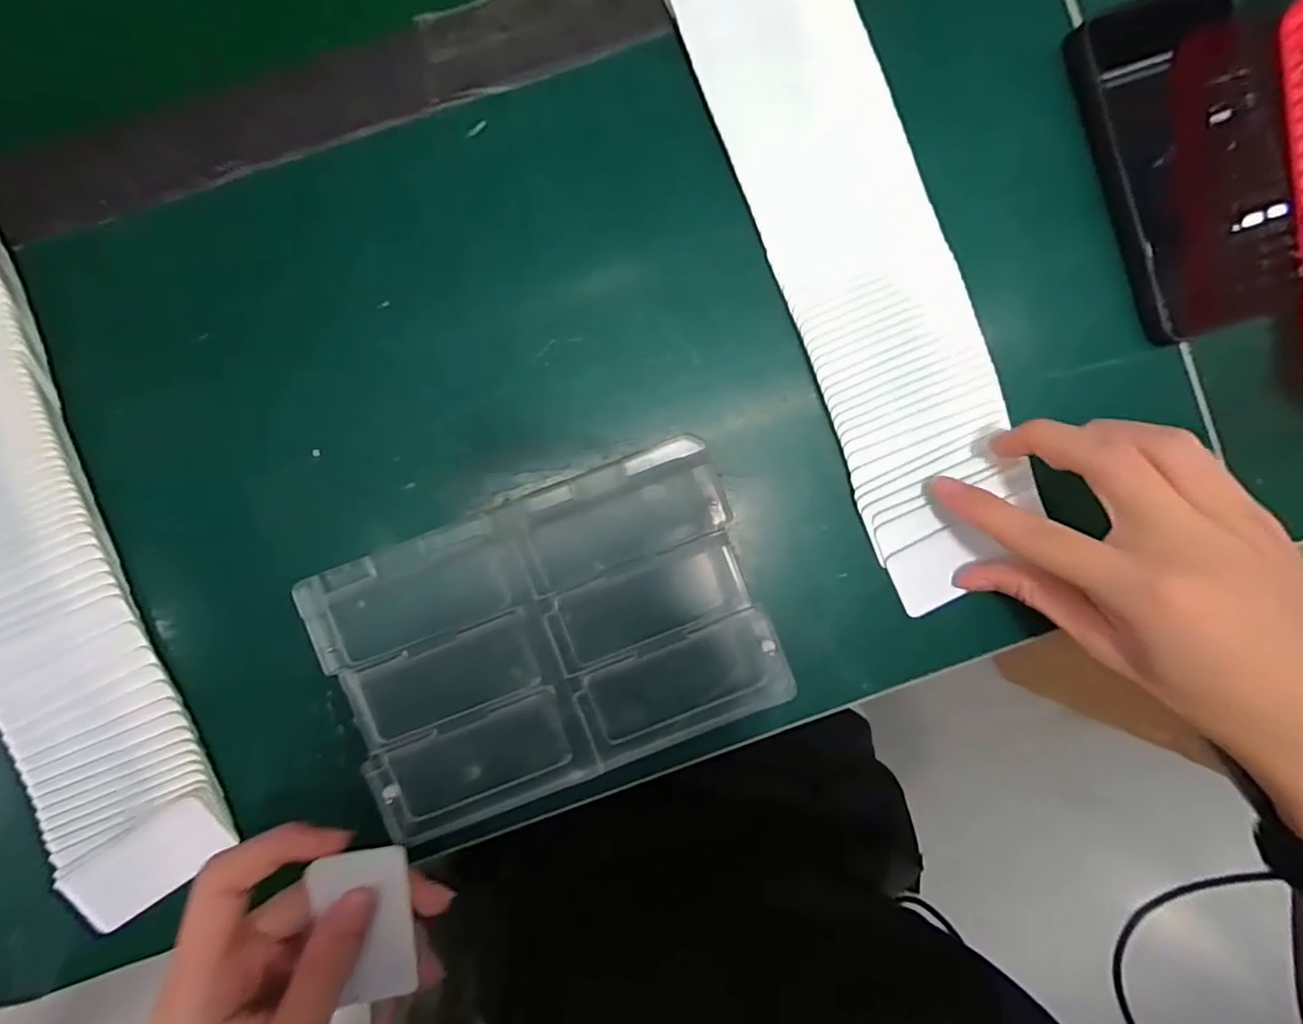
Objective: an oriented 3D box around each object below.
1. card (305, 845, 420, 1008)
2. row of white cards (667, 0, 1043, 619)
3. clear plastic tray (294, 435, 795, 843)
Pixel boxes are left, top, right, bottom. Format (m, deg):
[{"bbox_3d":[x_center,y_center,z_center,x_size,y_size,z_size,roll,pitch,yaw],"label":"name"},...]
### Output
[{"bbox_3d":[-0.119,0.175,0.250,0.036,0.004,0.073,-5,103,-22],"label":"card"},{"bbox_3d":[0.100,-0.124,0.289,0.086,0.011,0.337,-20,92,-1],"label":"row of white cards"},{"bbox_3d":[-0.047,0.060,0.286,0.198,0.019,0.134,-21,90,-1],"label":"clear plastic tray"}]

